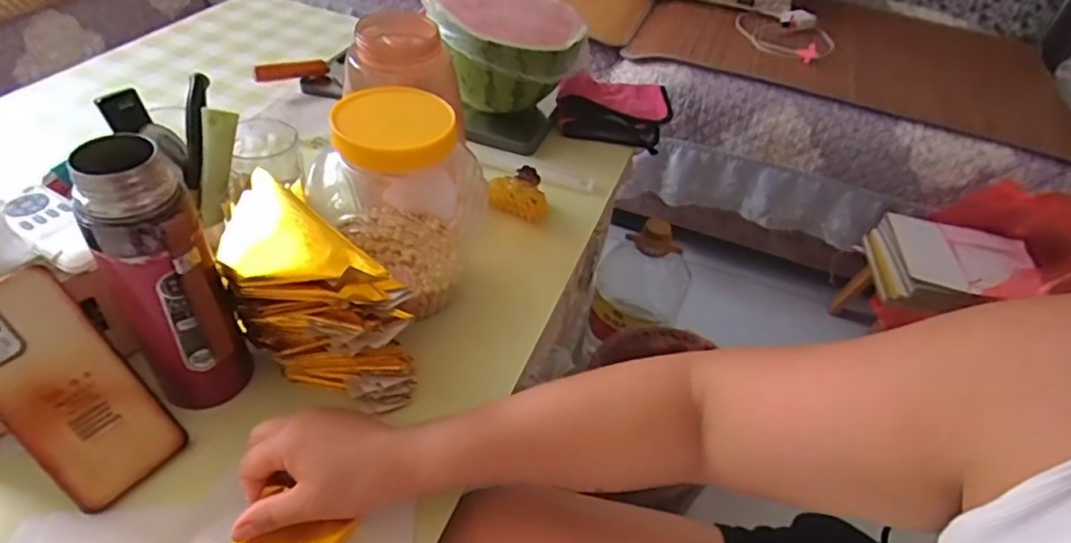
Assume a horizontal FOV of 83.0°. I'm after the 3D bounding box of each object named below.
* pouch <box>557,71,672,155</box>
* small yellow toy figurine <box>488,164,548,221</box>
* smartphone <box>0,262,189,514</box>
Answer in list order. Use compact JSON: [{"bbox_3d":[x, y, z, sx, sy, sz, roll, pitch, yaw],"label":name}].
[{"bbox_3d":[0.117,-0.249,0.889,0.160,0.073,0.149,11,42,3],"label":"pouch"},{"bbox_3d":[-0.018,-0.092,0.708,0.078,0.035,0.053,23,44,16],"label":"small yellow toy figurine"},{"bbox_3d":[-0.324,0.080,0.418,0.008,0.165,0.077,-17,20,47],"label":"smartphone"}]

